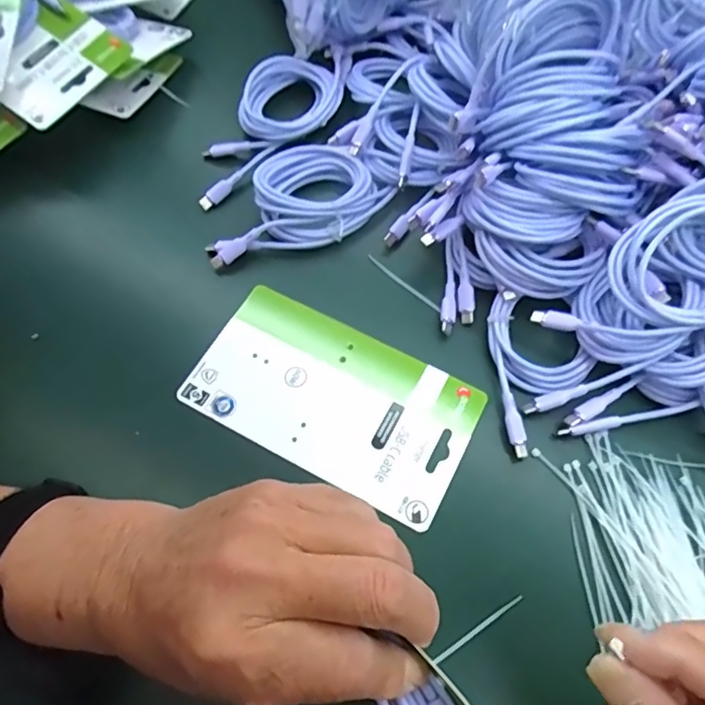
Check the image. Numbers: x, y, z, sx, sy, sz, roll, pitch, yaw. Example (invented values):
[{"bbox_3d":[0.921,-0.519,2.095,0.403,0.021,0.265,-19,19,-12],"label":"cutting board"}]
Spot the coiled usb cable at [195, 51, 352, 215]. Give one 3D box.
[{"bbox_3d":[-0.063,-0.188,0.447,0.062,0.040,0.177,40,71,18],"label":"coiled usb cable"}]

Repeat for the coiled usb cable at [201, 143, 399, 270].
[{"bbox_3d":[-0.043,-0.104,0.412,0.078,0.027,0.132,39,71,18],"label":"coiled usb cable"}]

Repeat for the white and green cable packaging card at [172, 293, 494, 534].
[{"bbox_3d":[-0.013,0.029,0.363,0.177,0.004,0.099,26,67,12],"label":"white and green cable packaging card"}]

